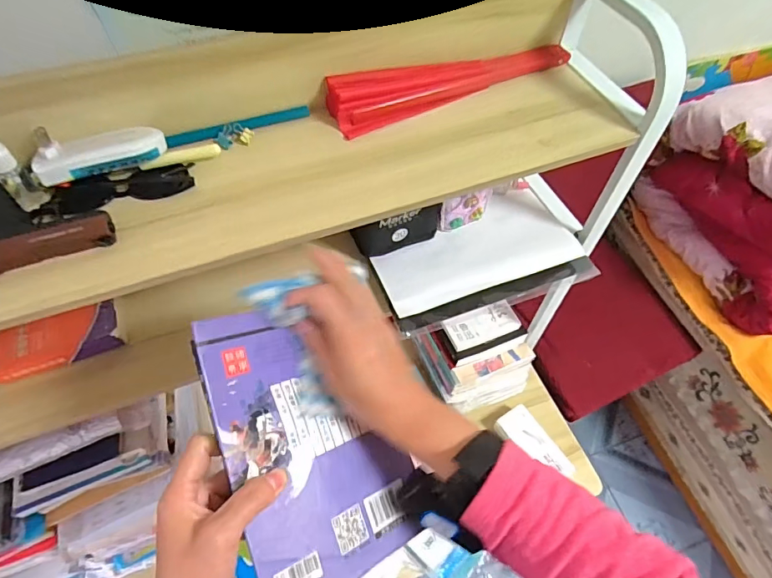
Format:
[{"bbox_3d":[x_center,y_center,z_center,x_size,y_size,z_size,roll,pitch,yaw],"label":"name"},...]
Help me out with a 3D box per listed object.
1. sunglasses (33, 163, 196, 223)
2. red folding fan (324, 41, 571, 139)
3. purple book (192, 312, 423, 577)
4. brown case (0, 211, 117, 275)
[{"bbox_3d":[-0.273,-0.102,0.476,0.146,0.026,0.052,-21,62,-15],"label":"sunglasses"},{"bbox_3d":[0.086,-0.272,0.585,0.333,0.046,0.063,-25,62,-16],"label":"red folding fan"},{"bbox_3d":[-0.055,0.112,0.357,0.132,0.008,0.204,-15,83,-38],"label":"purple book"},{"bbox_3d":[-0.316,-0.042,0.435,0.117,0.021,0.034,-21,61,-14],"label":"brown case"}]

